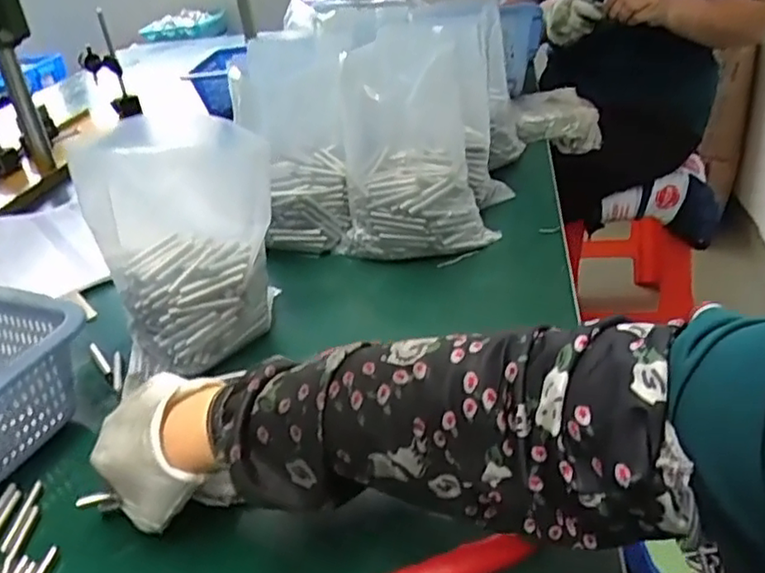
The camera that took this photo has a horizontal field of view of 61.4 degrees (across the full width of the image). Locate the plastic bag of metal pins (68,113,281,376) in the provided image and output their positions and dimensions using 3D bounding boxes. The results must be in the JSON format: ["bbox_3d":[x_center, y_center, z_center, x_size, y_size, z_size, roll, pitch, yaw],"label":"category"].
[{"bbox_3d":[-0.156,-0.031,0.533,0.132,0.215,0.061,-19,33,-20],"label":"plastic bag of metal pins"}]

